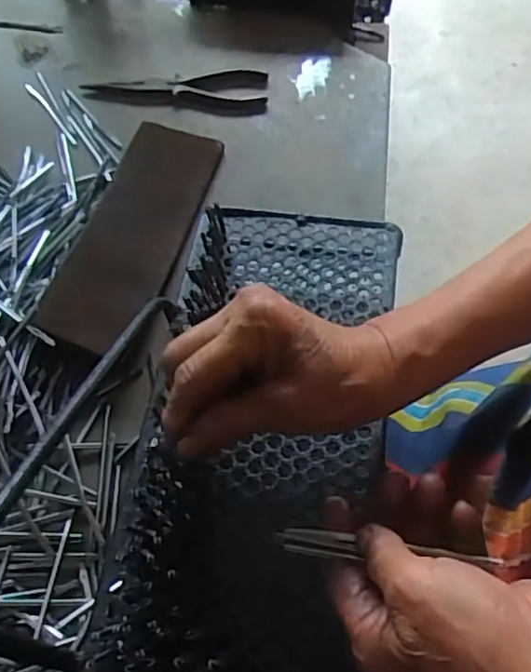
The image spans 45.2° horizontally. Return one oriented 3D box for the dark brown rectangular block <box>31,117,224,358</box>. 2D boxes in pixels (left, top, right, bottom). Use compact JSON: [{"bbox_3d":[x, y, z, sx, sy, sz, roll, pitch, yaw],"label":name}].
[{"bbox_3d":[-0.108,-0.095,0.551,0.081,0.009,0.246,23,58,-9],"label":"dark brown rectangular block"}]

